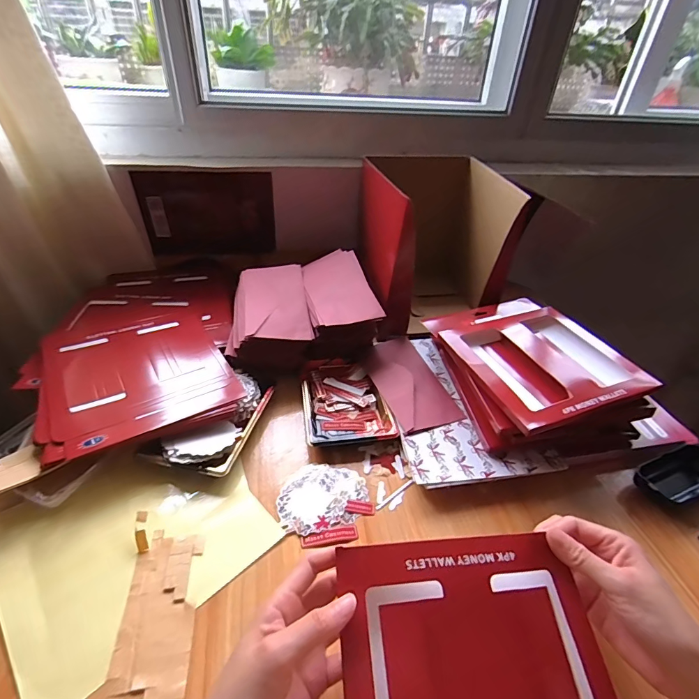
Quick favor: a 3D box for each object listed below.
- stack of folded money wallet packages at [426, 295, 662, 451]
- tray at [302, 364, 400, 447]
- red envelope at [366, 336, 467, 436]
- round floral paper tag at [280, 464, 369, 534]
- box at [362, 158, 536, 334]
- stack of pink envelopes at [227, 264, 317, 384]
[{"bbox_3d":[0.239,0.020,0.555,0.211,0.075,0.261,-8,39,-14],"label":"stack of folded money wallet packages"},{"bbox_3d":[-0.008,0.072,0.554,0.111,0.024,0.149,-4,38,-9],"label":"tray"},{"bbox_3d":[0.081,0.041,0.572,0.089,0.014,0.179,-9,40,-18],"label":"red envelope"},{"bbox_3d":[-0.029,0.160,0.449,0.098,0.004,0.083,-9,39,-16],"label":"round floral paper tag"},{"bbox_3d":[0.142,-0.178,0.719,0.213,0.255,0.255,-4,38,-9],"label":"box"},{"bbox_3d":[-0.125,-0.053,0.622,0.119,0.063,0.198,-5,38,-11],"label":"stack of pink envelopes"}]

